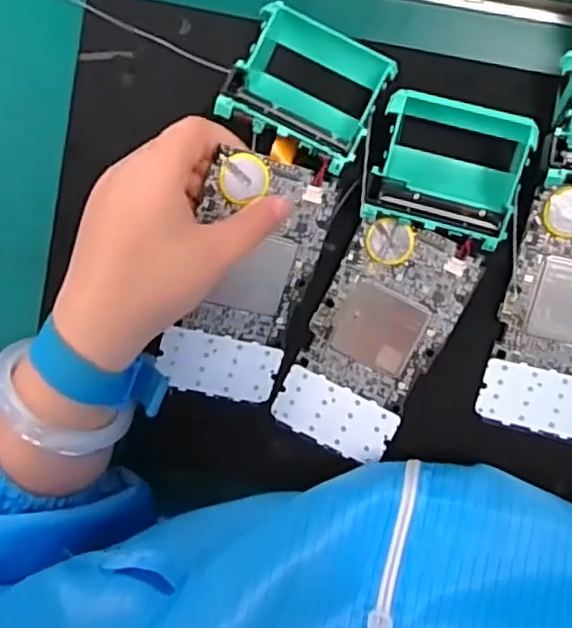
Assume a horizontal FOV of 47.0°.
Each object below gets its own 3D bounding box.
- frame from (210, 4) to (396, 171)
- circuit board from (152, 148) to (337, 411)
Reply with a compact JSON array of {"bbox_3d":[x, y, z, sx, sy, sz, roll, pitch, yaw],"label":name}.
[{"bbox_3d":[0.011,-0.114,0.330,0.069,0.045,0.065,27,97,-5],"label":"frame"},{"bbox_3d":[-0.021,-0.015,0.341,0.063,0.005,0.127,13,107,-17],"label":"circuit board"}]

